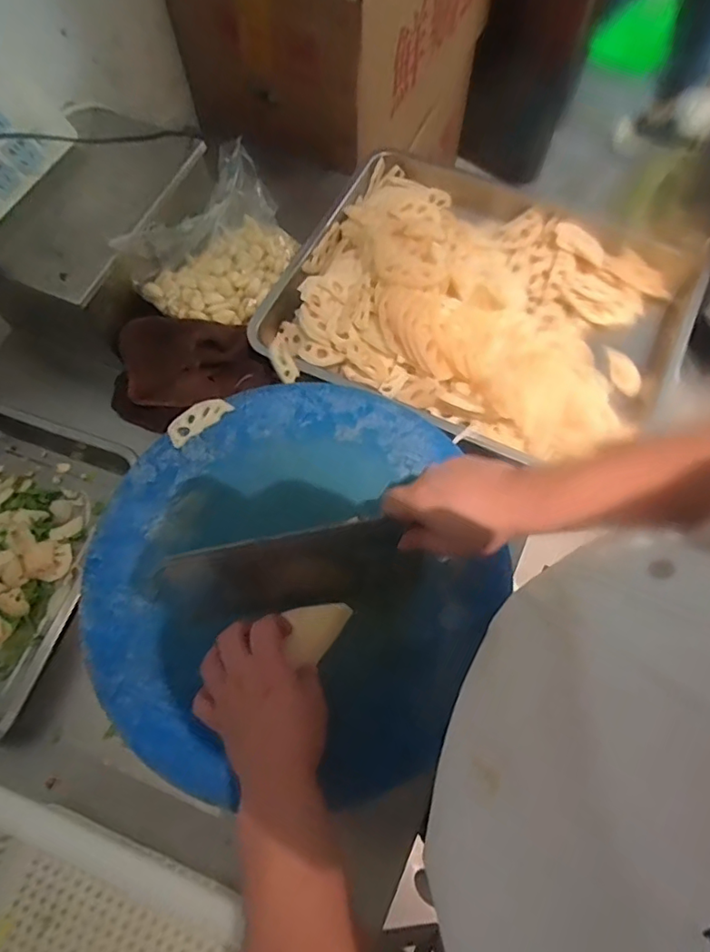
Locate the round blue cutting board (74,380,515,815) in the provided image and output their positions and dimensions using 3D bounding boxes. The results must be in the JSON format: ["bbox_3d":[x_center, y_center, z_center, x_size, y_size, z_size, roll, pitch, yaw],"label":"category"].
[{"bbox_3d":[-0.065,0.091,0.547,0.390,0.025,0.403,-1,68,1],"label":"round blue cutting board"}]

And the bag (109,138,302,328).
[{"bbox_3d":[-0.165,-0.282,0.680,0.109,0.133,0.210,39,74,15],"label":"bag"}]

